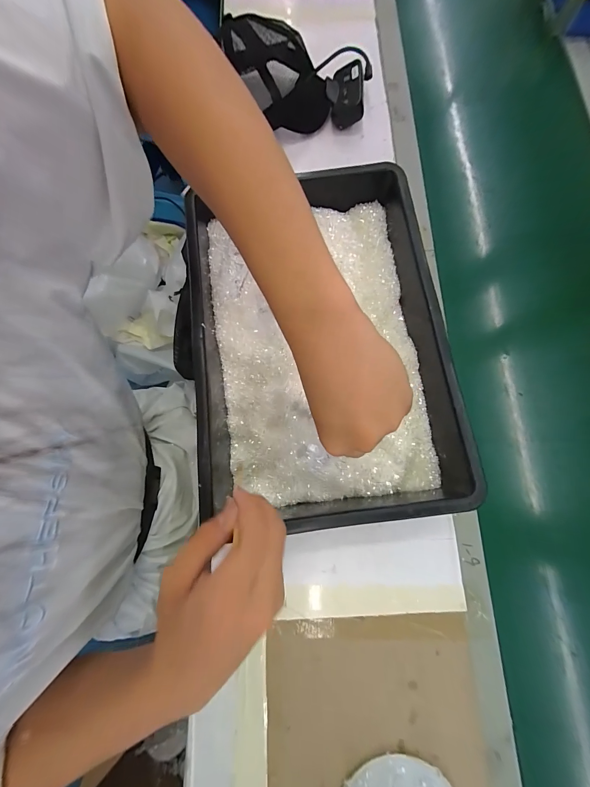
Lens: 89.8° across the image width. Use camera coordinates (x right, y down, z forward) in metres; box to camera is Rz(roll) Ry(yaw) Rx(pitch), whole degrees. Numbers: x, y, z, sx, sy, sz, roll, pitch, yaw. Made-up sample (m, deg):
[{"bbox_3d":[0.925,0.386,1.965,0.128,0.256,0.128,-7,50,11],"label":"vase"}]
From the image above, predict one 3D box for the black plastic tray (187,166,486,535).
[{"bbox_3d":[0.023,-0.064,0.357,0.288,0.077,0.405,-8,76,0],"label":"black plastic tray"}]

